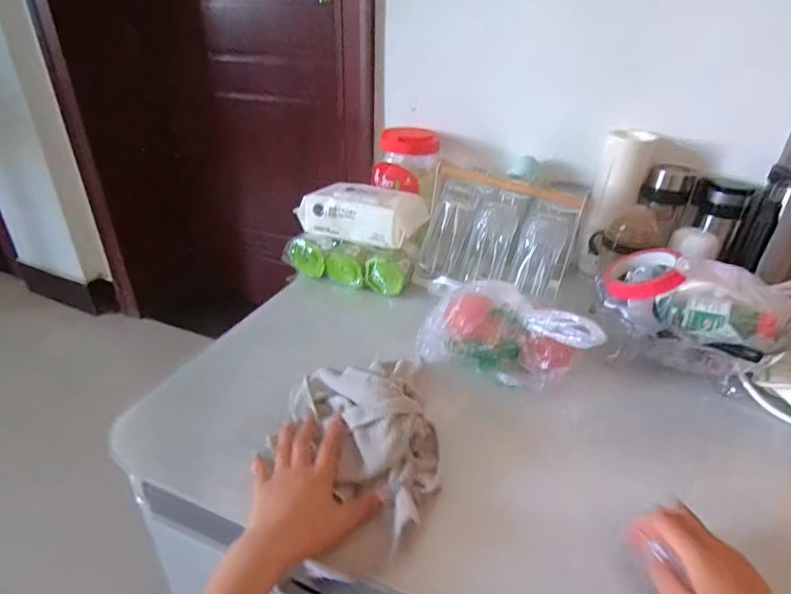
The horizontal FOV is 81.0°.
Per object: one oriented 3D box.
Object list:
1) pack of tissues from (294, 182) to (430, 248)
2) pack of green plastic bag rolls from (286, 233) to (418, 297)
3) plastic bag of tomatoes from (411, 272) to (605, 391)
[{"bbox_3d":[-0.057,-0.149,0.805,0.217,0.077,0.095,9,31,11],"label":"pack of tissues"},{"bbox_3d":[-0.081,-0.062,0.800,0.214,0.068,0.078,17,33,24],"label":"pack of green plastic bag rolls"},{"bbox_3d":[0.137,0.045,0.595,0.213,0.107,0.076,15,32,21],"label":"plastic bag of tomatoes"}]

